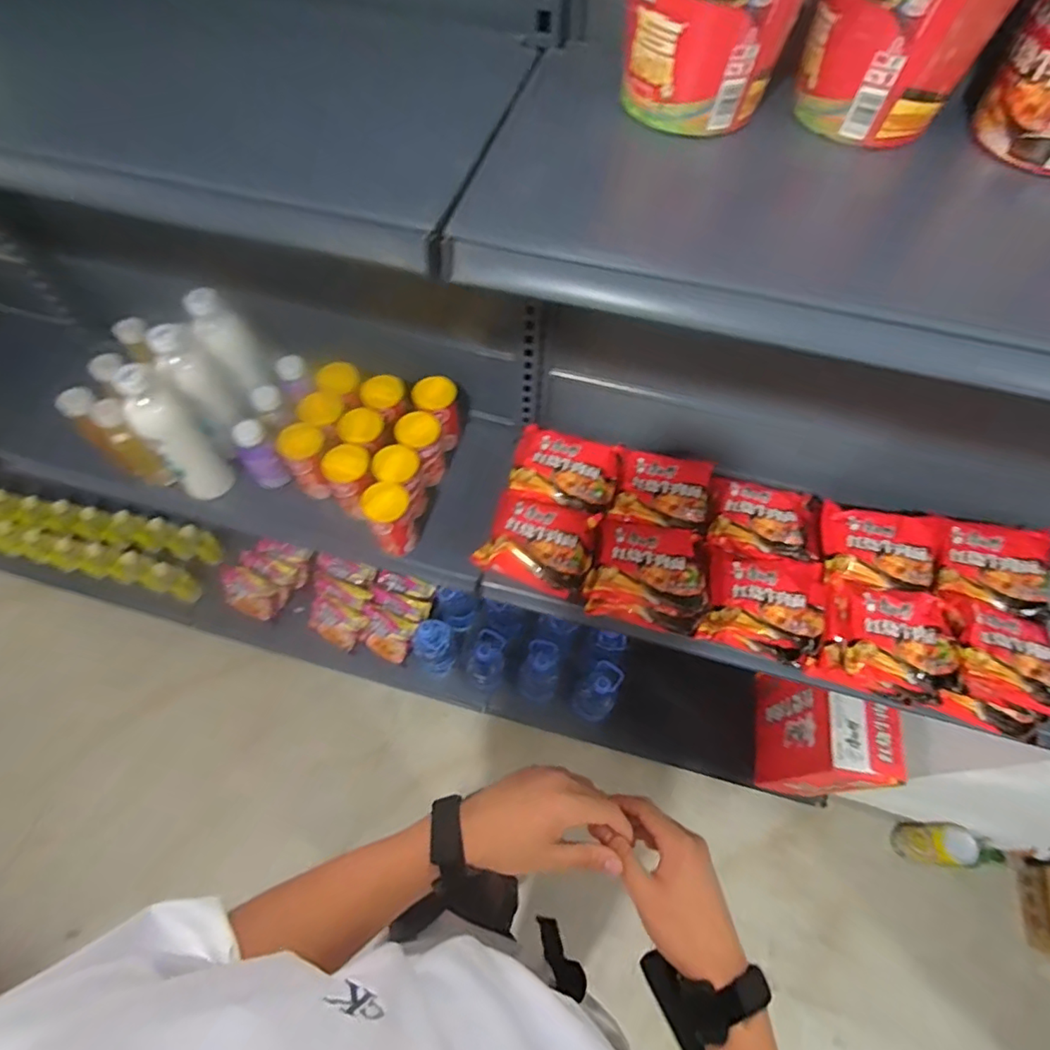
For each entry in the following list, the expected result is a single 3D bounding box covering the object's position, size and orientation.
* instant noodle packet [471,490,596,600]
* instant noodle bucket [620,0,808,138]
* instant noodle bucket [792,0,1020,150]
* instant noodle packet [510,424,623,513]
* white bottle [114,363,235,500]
[{"bbox_3d":[0.023,0.026,0.829,0.163,0.053,0.139,18,63,7],"label":"instant noodle packet"},{"bbox_3d":[0.135,-0.360,0.392,0.121,0.102,0.100,12,62,4],"label":"instant noodle bucket"},{"bbox_3d":[0.270,-0.355,0.393,0.111,0.104,0.116,1,62,-2],"label":"instant noodle bucket"},{"bbox_3d":[0.067,-0.092,0.889,0.166,0.032,0.122,13,62,5],"label":"instant noodle packet"},{"bbox_3d":[-0.535,-0.136,0.841,0.083,0.254,0.087,-39,70,-20],"label":"white bottle"}]

